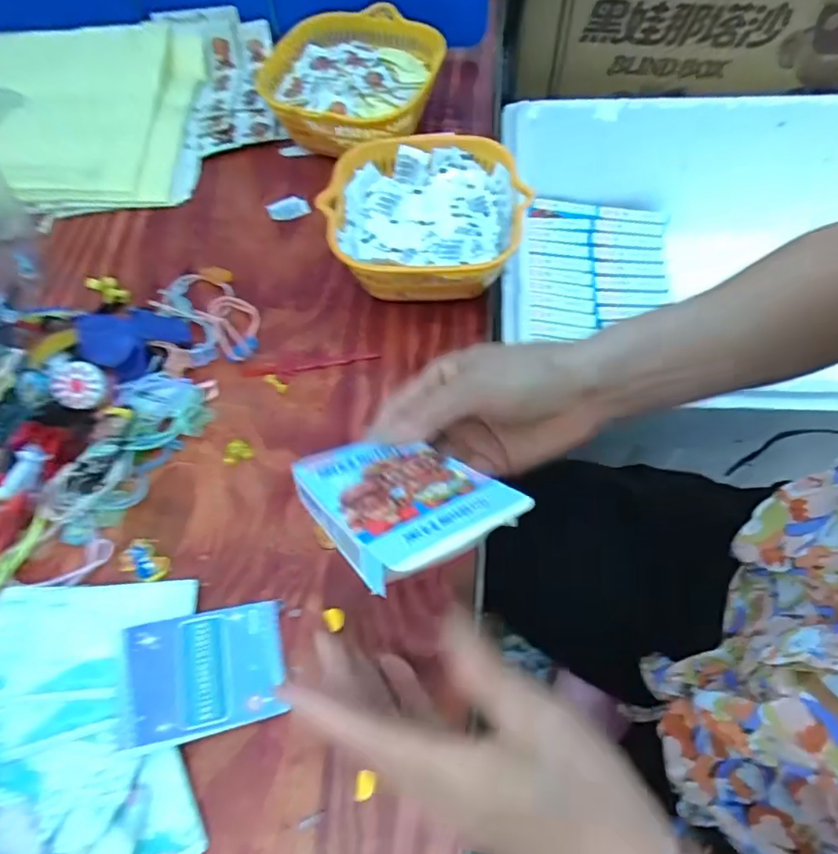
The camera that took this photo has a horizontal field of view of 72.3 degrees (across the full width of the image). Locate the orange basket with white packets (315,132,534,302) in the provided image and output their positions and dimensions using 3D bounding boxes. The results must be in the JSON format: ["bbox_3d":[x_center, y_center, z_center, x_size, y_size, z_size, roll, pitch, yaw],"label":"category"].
[{"bbox_3d":[0.005,-0.151,0.440,0.145,0.064,0.135,0,63,1],"label":"orange basket with white packets"}]

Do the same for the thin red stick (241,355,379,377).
[{"bbox_3d":[-0.080,-0.044,0.420,0.101,0.005,0.009,-5,63,-2],"label":"thin red stick"}]

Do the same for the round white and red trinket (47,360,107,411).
[{"bbox_3d":[-0.237,-0.029,0.397,0.036,0.023,0.032,32,68,16],"label":"round white and red trinket"}]

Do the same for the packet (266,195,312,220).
[{"bbox_3d":[-0.114,-0.192,0.501,0.036,0.006,0.024,-17,64,-8],"label":"packet"}]

